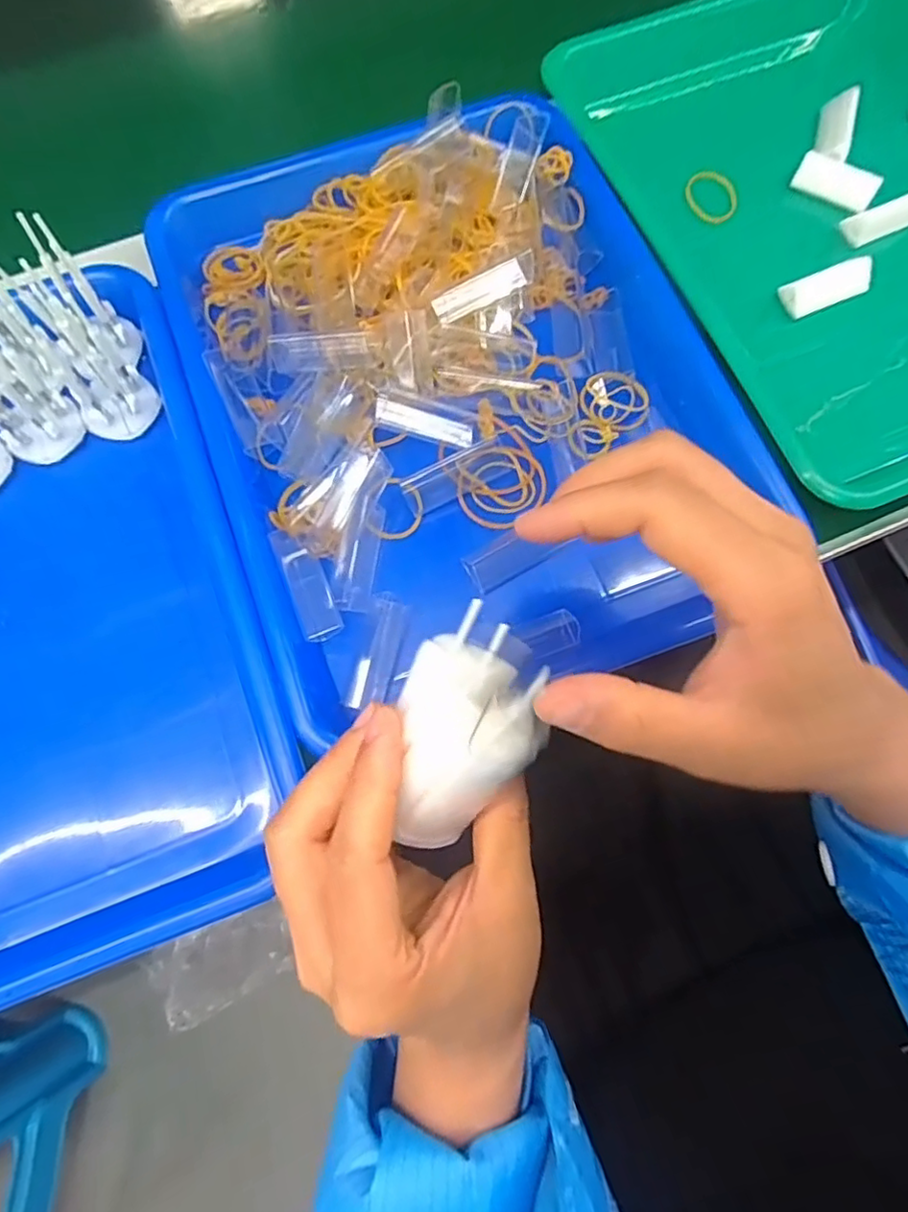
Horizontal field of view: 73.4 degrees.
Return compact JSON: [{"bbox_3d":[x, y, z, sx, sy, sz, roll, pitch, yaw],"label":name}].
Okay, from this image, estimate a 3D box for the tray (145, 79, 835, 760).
[{"bbox_3d":[-0.002,-0.121,0.316,0.251,0.038,0.331,-21,74,-5],"label":"tray"}]

